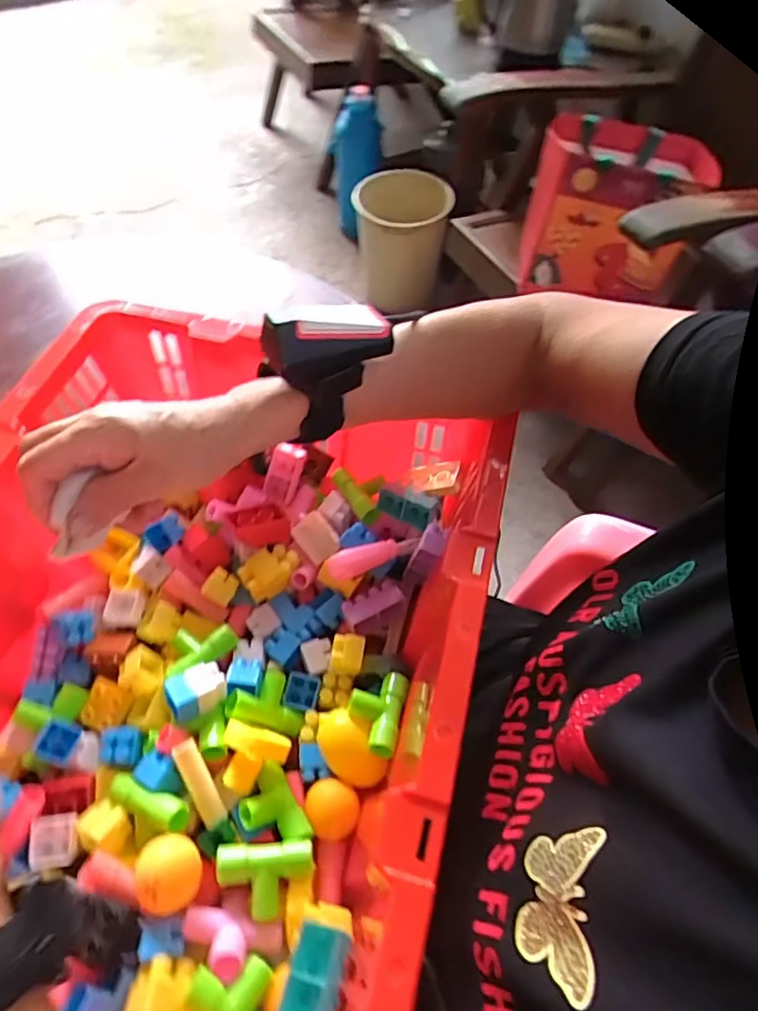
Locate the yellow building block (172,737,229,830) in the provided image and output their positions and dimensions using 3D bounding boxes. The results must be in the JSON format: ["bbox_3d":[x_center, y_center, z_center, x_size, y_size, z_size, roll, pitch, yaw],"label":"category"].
[{"bbox_3d":[-0.120,0.186,0.399,0.017,0.007,0.058,-26,87,-17],"label":"yellow building block"}]

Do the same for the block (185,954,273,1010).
[{"bbox_3d":[-0.076,0.272,0.327,0.055,0.014,0.039,36,39,9],"label":"block"}]

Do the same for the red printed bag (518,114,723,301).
[{"bbox_3d":[0.392,-0.500,1.016,0.260,0.204,0.204,14,58,9],"label":"red printed bag"}]

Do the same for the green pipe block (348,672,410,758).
[{"bbox_3d":[-0.002,0.148,0.429,0.037,0.023,0.061,12,57,7],"label":"green pipe block"}]

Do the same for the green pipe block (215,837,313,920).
[{"bbox_3d":[-0.070,0.230,0.366,0.057,0.015,0.039,-3,57,-3],"label":"green pipe block"}]

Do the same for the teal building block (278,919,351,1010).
[{"bbox_3d":[-0.033,0.243,0.305,0.027,0.020,0.048,11,57,7],"label":"teal building block"}]

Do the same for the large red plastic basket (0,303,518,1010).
[{"bbox_3d":[-0.122,0.097,0.397,0.347,0.146,0.456,12,57,7],"label":"large red plastic basket"}]

